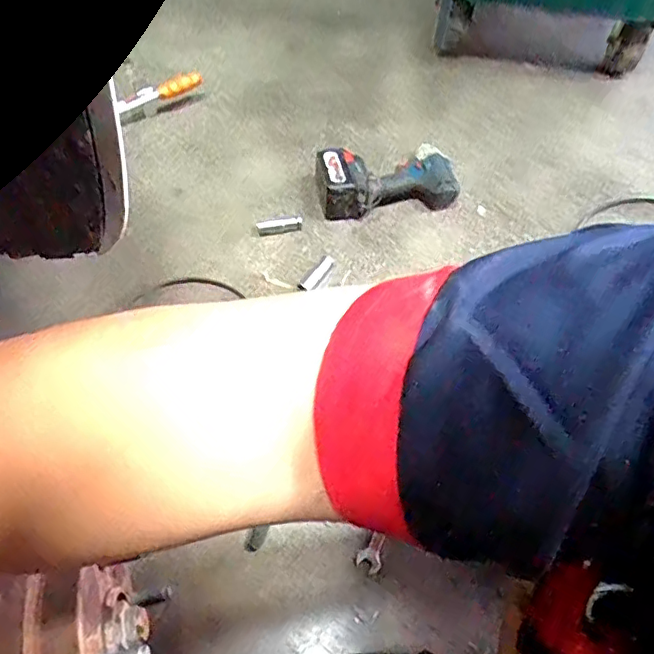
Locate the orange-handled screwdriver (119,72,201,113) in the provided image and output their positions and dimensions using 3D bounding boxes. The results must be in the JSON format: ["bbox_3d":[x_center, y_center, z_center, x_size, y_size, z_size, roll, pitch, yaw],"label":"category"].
[{"bbox_3d":[-0.341,-0.473,1.144,0.182,0.032,0.036,-17,56,6],"label":"orange-handled screwdriver"}]

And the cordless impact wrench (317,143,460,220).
[{"bbox_3d":[0.105,-0.264,1.025,0.244,0.080,0.114,-9,58,-6],"label":"cordless impact wrench"}]

